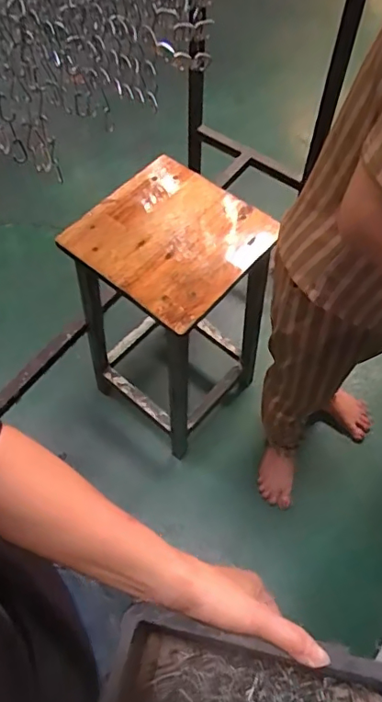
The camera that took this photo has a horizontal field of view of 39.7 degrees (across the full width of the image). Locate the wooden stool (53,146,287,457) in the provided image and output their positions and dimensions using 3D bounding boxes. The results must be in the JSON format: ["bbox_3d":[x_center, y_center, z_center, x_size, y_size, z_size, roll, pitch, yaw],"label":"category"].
[{"bbox_3d":[-0.037,-0.066,1.180,0.325,0.563,0.311,38,68,18],"label":"wooden stool"}]

